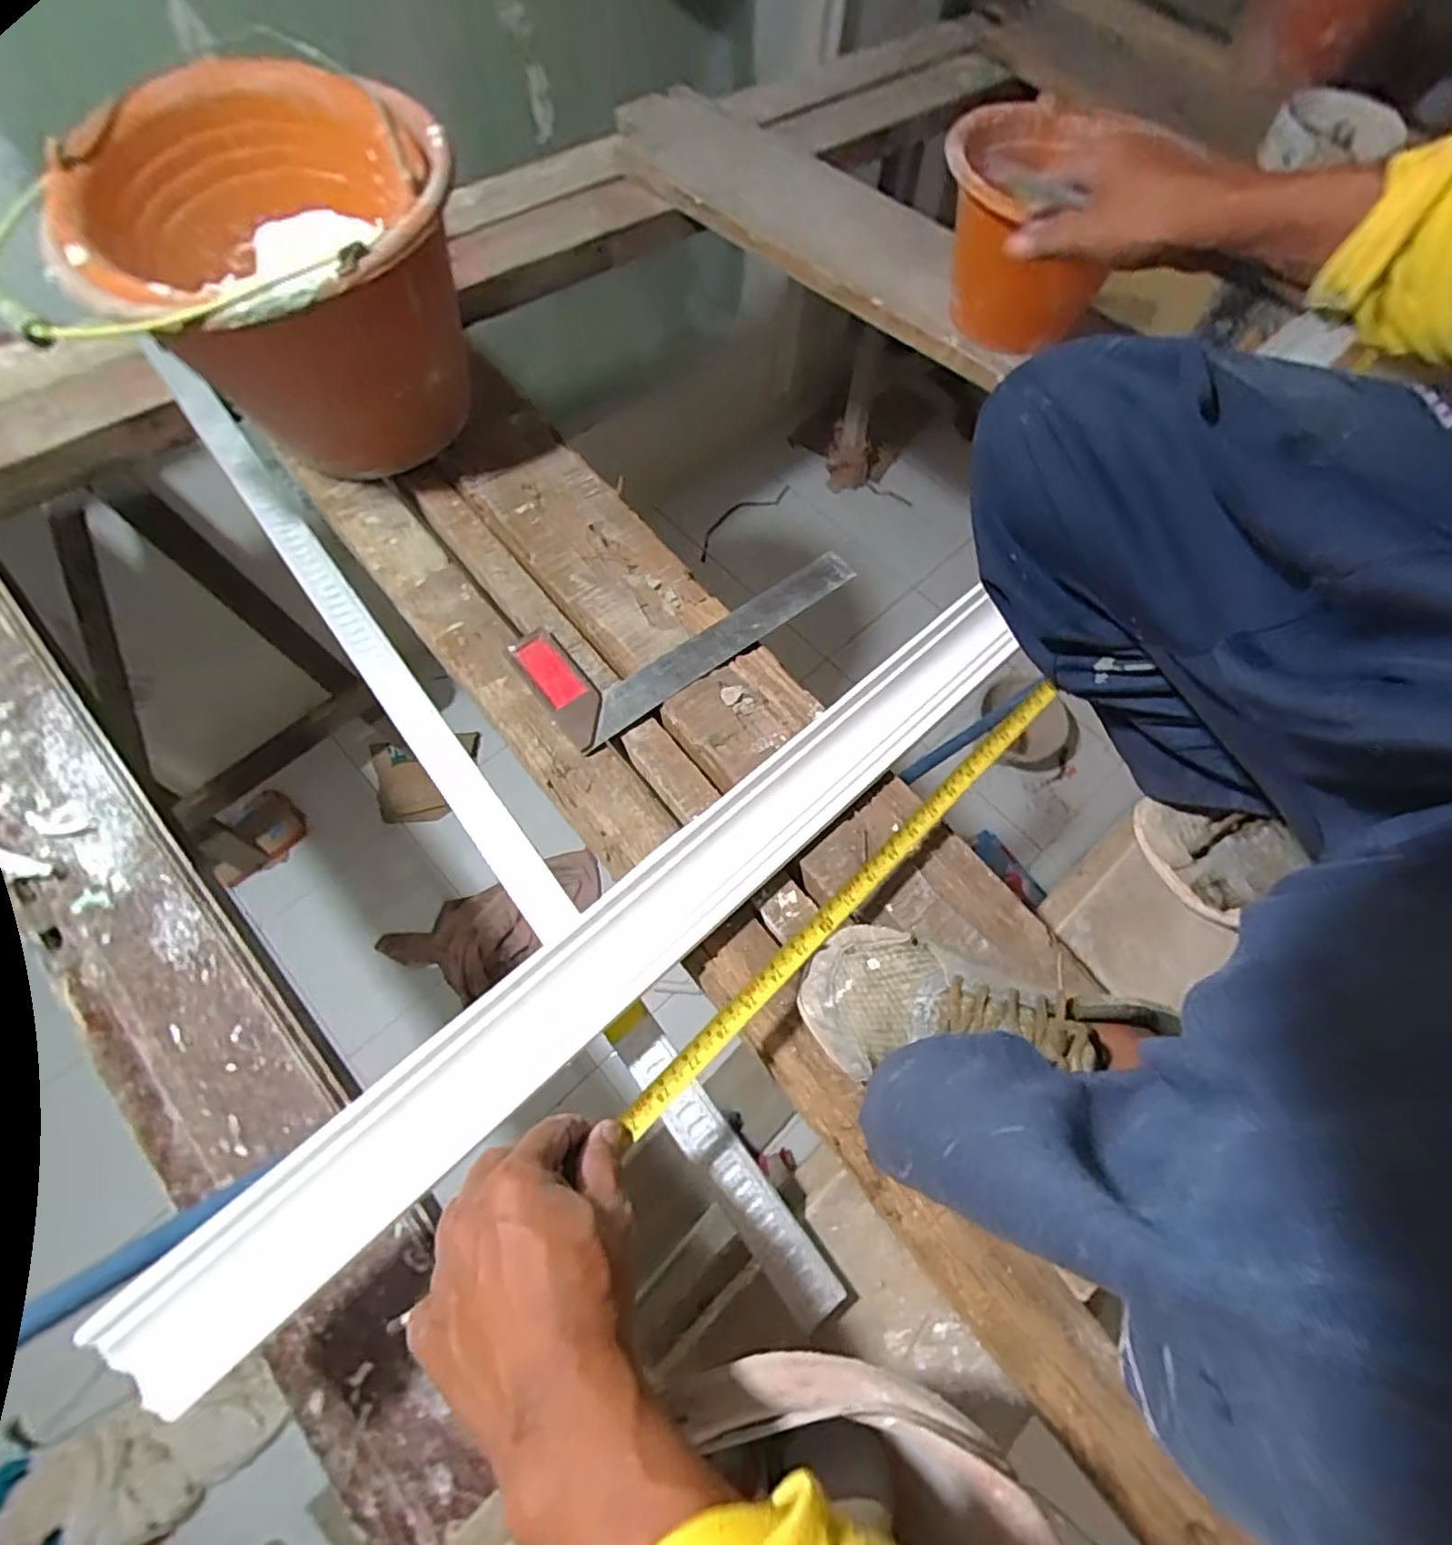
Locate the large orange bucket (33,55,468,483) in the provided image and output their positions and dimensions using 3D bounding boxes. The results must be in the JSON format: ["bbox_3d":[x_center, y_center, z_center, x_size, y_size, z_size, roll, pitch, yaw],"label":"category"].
[{"bbox_3d":[-0.364,-0.409,0.585,0.268,0.204,0.294,1,66,-2],"label":"large orange bucket"}]

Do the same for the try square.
[{"bbox_3d":[-0.032,-0.140,0.590,0.293,0.012,0.114,-33,72,-16],"label":"try square"}]

